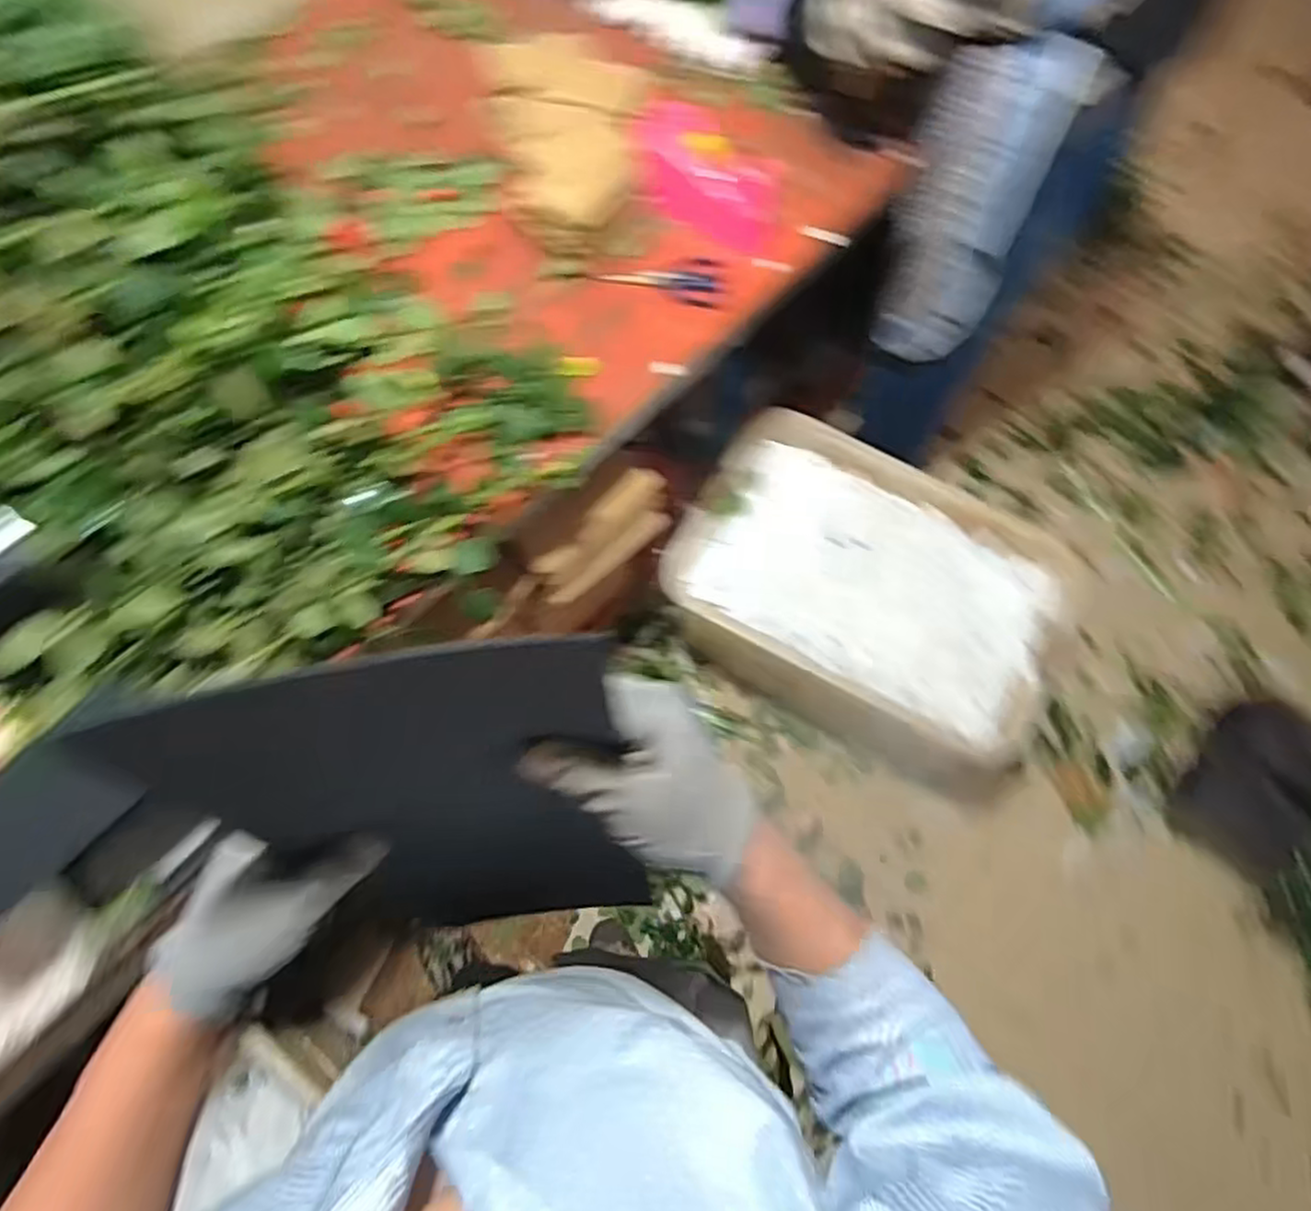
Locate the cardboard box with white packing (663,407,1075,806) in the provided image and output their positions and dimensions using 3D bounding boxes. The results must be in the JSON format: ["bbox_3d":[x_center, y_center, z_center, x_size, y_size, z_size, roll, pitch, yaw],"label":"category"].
[{"bbox_3d":[0.429,0.013,1.476,0.729,0.322,0.487,29,70,8],"label":"cardboard box with white packing"}]

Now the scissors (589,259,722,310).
[{"bbox_3d":[0.004,-0.441,0.959,0.166,0.008,0.063,10,85,0],"label":"scissors"}]

